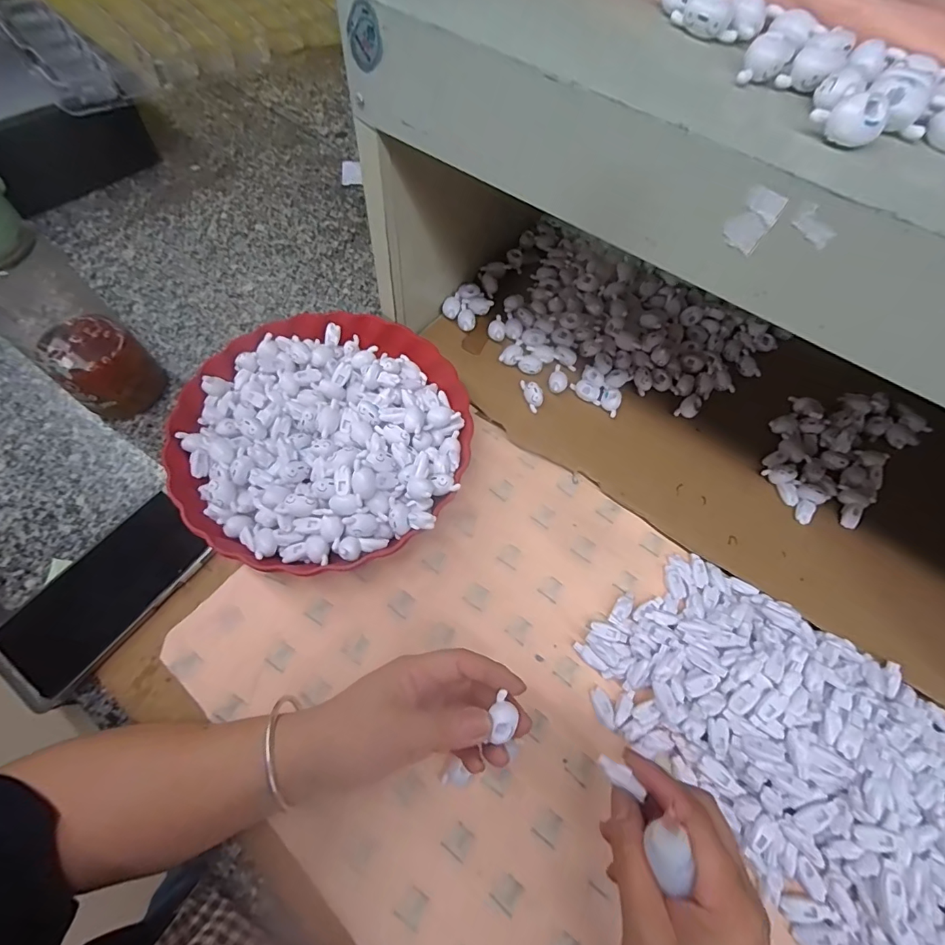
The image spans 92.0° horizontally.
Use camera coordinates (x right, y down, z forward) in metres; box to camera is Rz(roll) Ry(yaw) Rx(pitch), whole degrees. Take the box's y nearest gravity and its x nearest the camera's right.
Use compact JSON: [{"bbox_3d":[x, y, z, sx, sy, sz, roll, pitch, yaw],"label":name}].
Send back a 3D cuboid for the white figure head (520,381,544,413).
[{"bbox_3d":[0.057,-0.075,0.442,0.015,0.020,0.031,-30,68,-13],"label":"white figure head"}]

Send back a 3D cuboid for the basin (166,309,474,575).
[{"bbox_3d":[-0.122,-0.034,0.400,0.231,0.083,0.234,0,65,0],"label":"basin"}]

